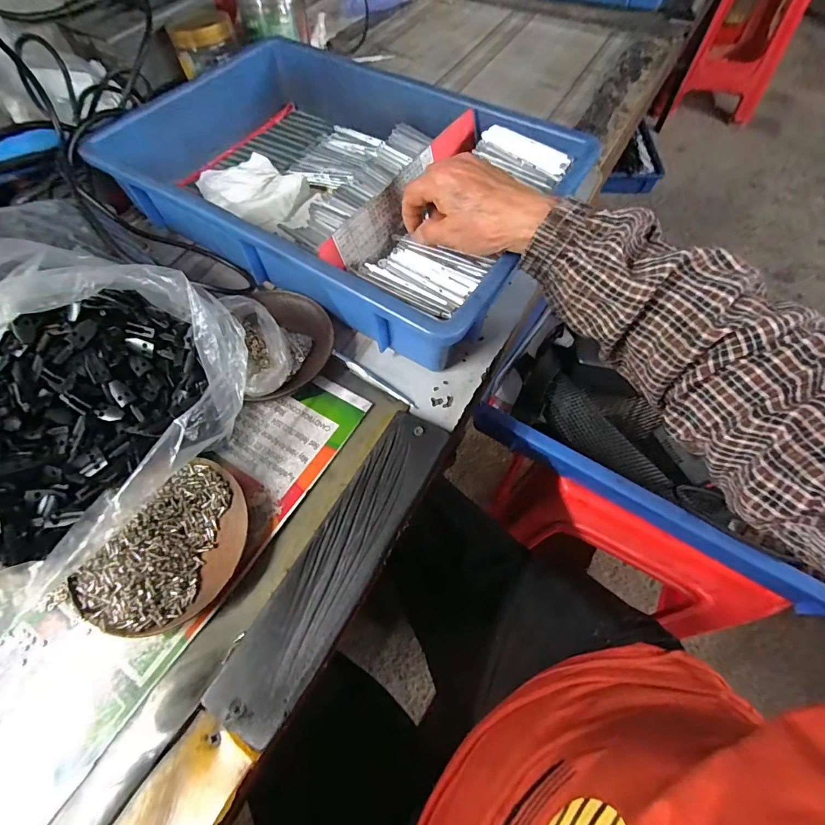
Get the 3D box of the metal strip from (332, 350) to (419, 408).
[{"bbox_3d":[-0.034,-0.029,0.357,0.090,0.004,0.008,33,67,17],"label":"metal strip"}]

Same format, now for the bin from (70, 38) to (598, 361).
[{"bbox_3d":[-0.071,-0.243,0.423,0.424,0.089,0.282,30,70,15],"label":"bin"}]

